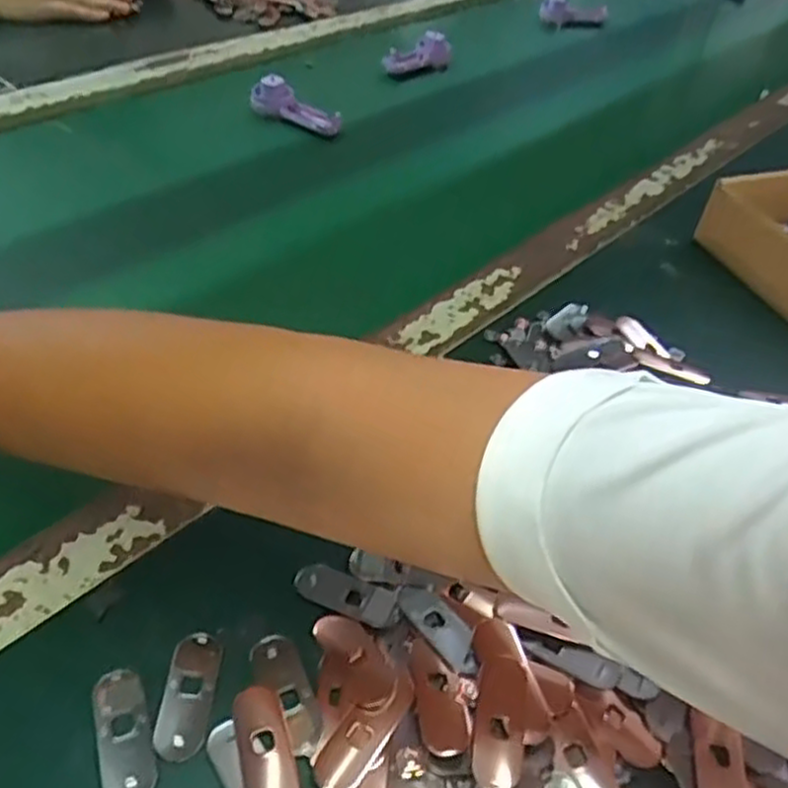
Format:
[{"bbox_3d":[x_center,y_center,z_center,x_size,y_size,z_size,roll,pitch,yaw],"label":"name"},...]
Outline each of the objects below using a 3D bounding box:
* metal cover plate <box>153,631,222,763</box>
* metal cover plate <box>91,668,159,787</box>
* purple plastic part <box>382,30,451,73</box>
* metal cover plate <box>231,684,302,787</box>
[{"bbox_3d":[-0.080,0.116,0.295,0.019,0.004,0.050,4,43,-3],"label":"metal cover plate"},{"bbox_3d":[-0.101,0.125,0.280,0.019,0.004,0.050,-14,47,-21],"label":"metal cover plate"},{"bbox_3d":[0.024,-0.363,0.805,0.080,0.041,0.025,-21,50,-28],"label":"purple plastic part"},{"bbox_3d":[-0.047,0.132,0.281,0.019,0.004,0.049,-13,47,-21],"label":"metal cover plate"}]

